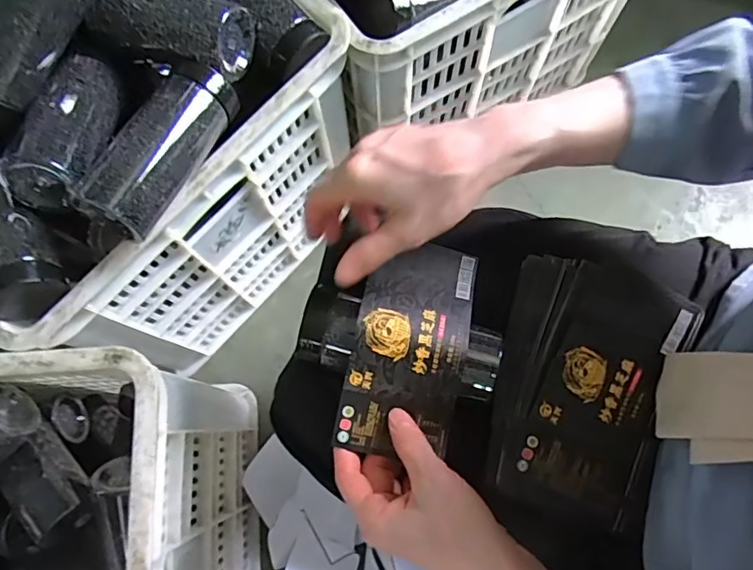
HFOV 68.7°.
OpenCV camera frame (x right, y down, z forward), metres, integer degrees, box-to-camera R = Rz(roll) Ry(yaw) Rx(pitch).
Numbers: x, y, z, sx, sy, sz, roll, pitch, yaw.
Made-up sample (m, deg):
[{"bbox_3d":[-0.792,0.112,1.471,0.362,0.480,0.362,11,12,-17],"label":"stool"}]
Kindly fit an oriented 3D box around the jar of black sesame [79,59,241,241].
[{"bbox_3d":[-0.181,-0.118,0.471,0.061,0.057,0.154,23,78,7],"label":"jar of black sesame"}]

